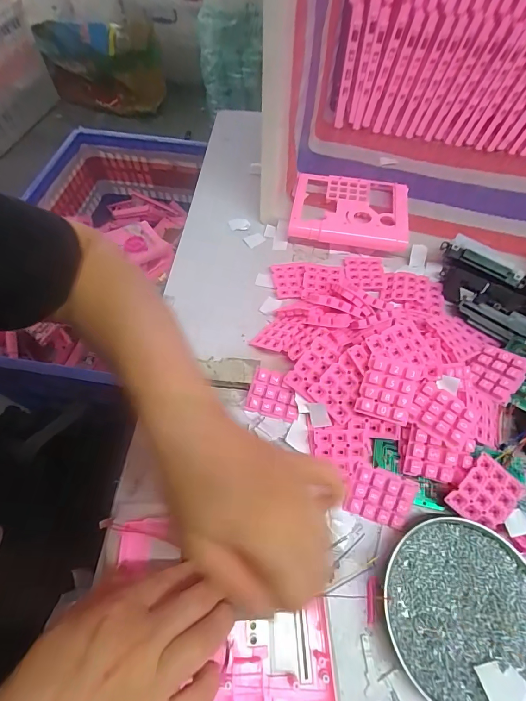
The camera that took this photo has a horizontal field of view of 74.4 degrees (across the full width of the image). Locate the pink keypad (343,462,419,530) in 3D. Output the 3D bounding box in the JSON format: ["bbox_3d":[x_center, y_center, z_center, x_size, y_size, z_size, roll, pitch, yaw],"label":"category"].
[{"bbox_3d":[0.113,0.140,0.331,0.059,0.010,0.048,19,87,11],"label":"pink keypad"}]

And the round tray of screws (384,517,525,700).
[{"bbox_3d":[0.171,0.218,0.290,0.127,0.019,0.133,11,61,5],"label":"round tray of screws"}]

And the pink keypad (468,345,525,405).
[{"bbox_3d":[0.250,0.024,0.372,0.047,0.011,0.059,35,80,35],"label":"pink keypad"}]

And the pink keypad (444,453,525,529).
[{"bbox_3d":[0.204,0.133,0.316,0.050,0.004,0.058,44,85,5],"label":"pink keypad"}]

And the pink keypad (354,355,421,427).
[{"bbox_3d":[0.122,0.039,0.337,0.050,0.015,0.058,19,92,4],"label":"pink keypad"}]

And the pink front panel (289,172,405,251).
[{"bbox_3d":[0.125,-0.201,0.502,0.163,0.032,0.122,9,61,4],"label":"pink front panel"}]

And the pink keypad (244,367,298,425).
[{"bbox_3d":[0.013,0.049,0.380,0.057,0.007,0.049,15,90,8],"label":"pink keypad"}]

